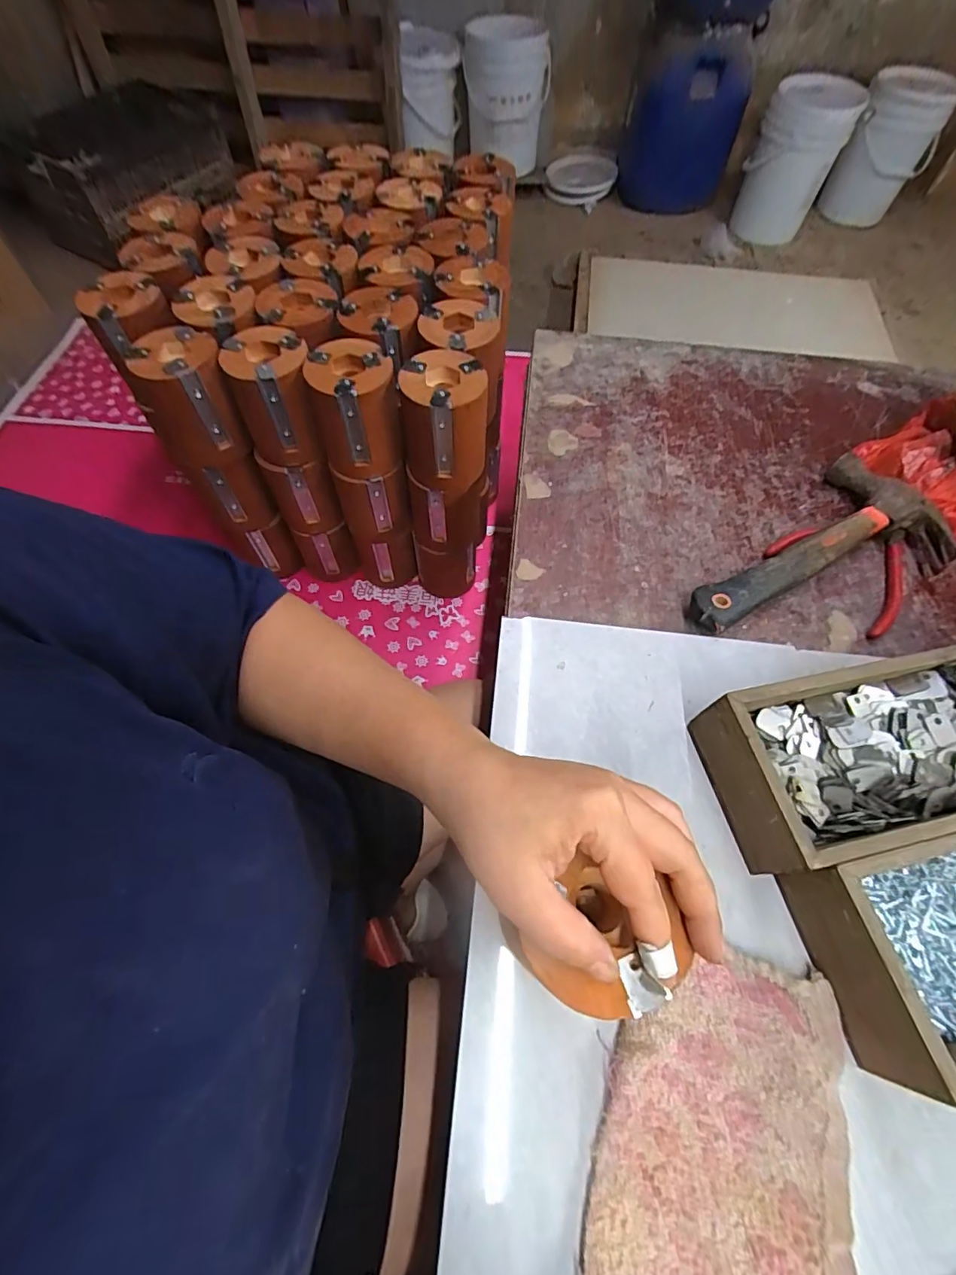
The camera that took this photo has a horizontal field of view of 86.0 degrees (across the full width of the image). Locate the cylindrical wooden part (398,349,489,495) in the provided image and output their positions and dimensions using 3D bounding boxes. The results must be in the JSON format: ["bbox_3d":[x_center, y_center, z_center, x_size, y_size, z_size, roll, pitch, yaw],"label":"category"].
[{"bbox_3d":[-0.033,-0.206,0.498,0.079,0.106,0.067,0,61,-2],"label":"cylindrical wooden part"}]

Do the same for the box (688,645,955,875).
[{"bbox_3d":[0.293,0.070,0.332,0.286,0.070,0.100,-11,63,-6],"label":"box"}]

